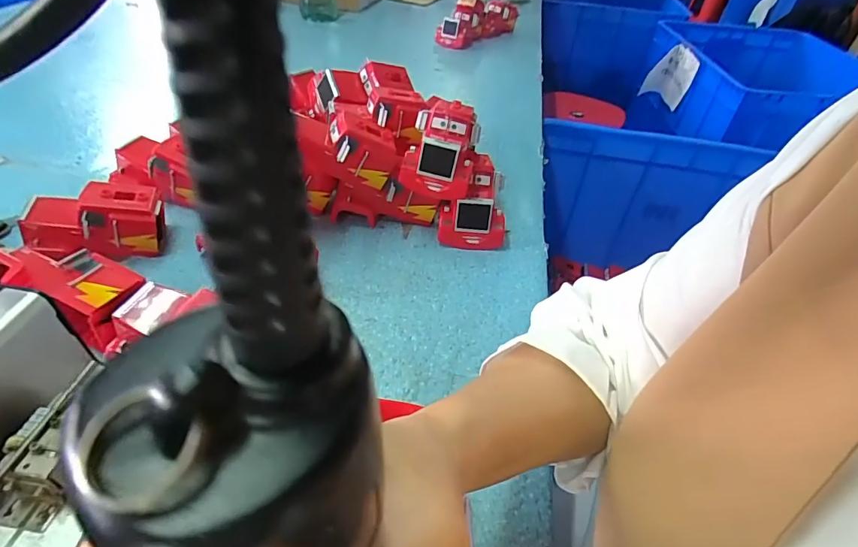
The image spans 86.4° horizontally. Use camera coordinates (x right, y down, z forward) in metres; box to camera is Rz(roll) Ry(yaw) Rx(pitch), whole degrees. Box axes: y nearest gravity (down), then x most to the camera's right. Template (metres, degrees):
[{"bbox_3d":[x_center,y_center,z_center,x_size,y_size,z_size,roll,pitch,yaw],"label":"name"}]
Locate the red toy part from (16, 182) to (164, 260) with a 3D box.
[{"bbox_3d":[-0.328,-0.049,0.452,0.112,0.066,0.051,-7,44,-13],"label":"red toy part"}]

